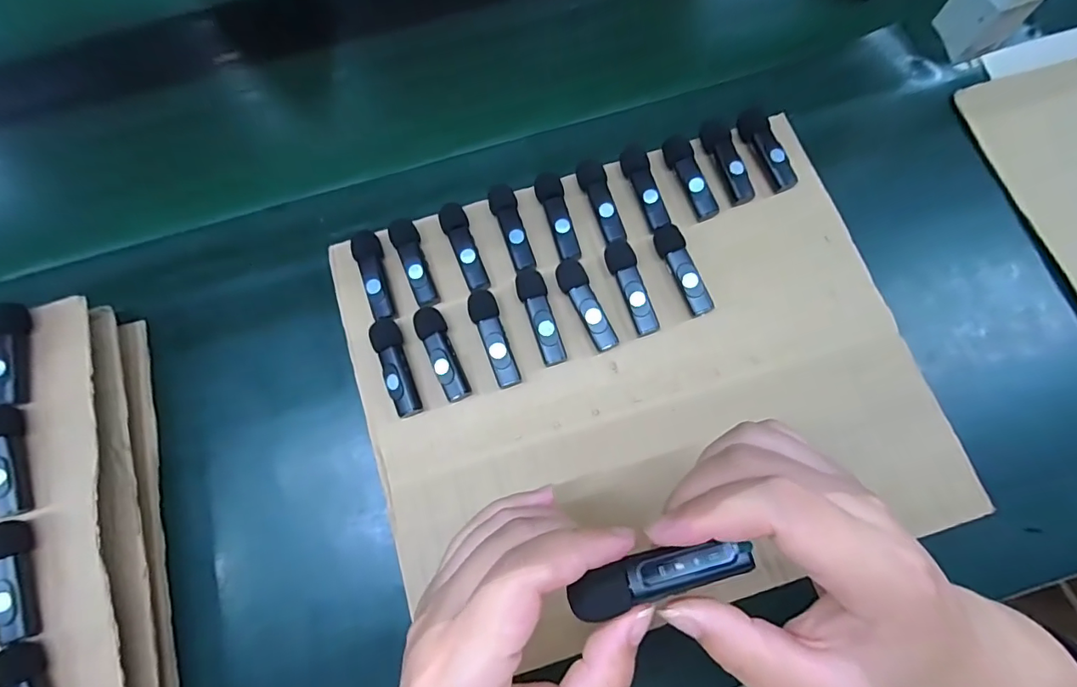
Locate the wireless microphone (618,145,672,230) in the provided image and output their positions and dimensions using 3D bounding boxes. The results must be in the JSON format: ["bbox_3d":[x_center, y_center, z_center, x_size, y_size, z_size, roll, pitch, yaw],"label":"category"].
[{"bbox_3d":[0.075,-0.109,0.343,0.018,0.014,0.065,-19,73,-4],"label":"wireless microphone"}]

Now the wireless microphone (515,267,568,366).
[{"bbox_3d":[0.001,-0.018,0.323,0.019,0.016,0.066,-17,73,-3],"label":"wireless microphone"}]

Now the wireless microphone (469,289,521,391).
[{"bbox_3d":[-0.030,-0.003,0.319,0.019,0.016,0.065,-18,73,-4],"label":"wireless microphone"}]

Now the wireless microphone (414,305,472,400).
[{"bbox_3d":[-0.062,0.006,0.316,0.019,0.014,0.065,-24,73,-5],"label":"wireless microphone"}]

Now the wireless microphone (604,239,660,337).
[{"bbox_3d":[0.061,-0.037,0.324,0.018,0.013,0.067,-15,73,-3],"label":"wireless microphone"}]

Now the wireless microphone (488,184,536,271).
[{"bbox_3d":[-0.019,-0.080,0.336,0.019,0.011,0.063,-15,73,-3],"label":"wireless microphone"}]

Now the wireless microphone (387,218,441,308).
[{"bbox_3d":[-0.084,-0.055,0.333,0.019,0.011,0.065,-24,73,-5],"label":"wireless microphone"}]

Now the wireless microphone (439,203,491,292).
[{"bbox_3d":[-0.051,-0.065,0.335,0.018,0.013,0.065,-19,73,-4],"label":"wireless microphone"}]

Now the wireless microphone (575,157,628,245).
[{"bbox_3d":[0.042,-0.101,0.341,0.020,0.014,0.068,-13,73,-2],"label":"wireless microphone"}]

